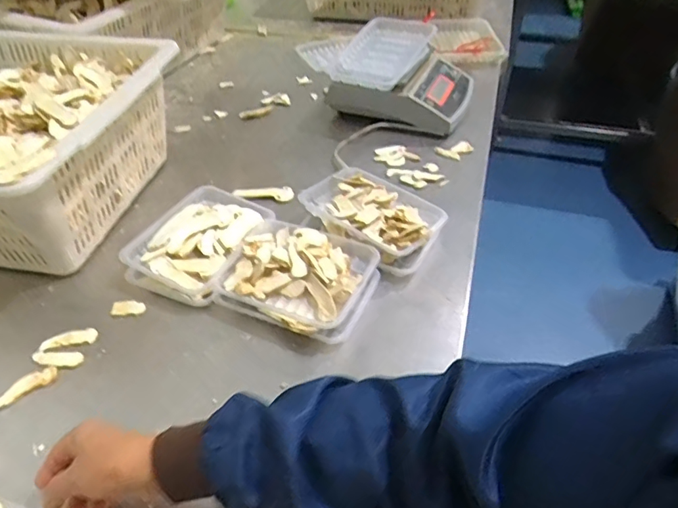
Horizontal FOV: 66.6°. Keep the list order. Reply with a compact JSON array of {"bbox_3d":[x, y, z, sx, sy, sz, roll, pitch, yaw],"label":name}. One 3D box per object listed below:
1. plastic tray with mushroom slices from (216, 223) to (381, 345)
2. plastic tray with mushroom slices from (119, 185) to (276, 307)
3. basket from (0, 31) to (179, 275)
[{"bbox_3d":[-0.051,0.029,0.657,0.180,0.057,0.139,17,47,18],"label":"plastic tray with mushroom slices"},{"bbox_3d":[-0.192,-0.021,0.713,0.141,0.042,0.188,19,47,20],"label":"plastic tray with mushroom slices"},{"bbox_3d":[-0.512,-0.160,0.760,0.486,0.192,0.388,7,45,9],"label":"basket"}]

